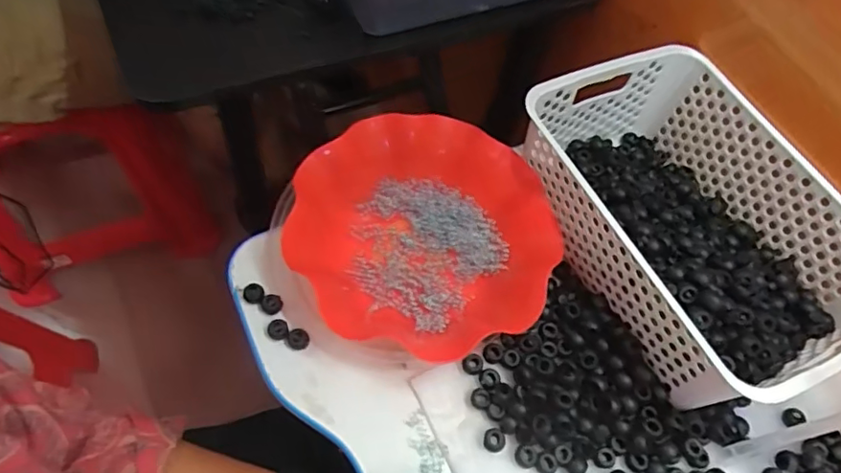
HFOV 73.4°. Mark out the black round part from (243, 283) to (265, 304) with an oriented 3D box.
[{"bbox_3d":[-0.145,0.049,0.489,0.017,0.005,0.017,3,61,-6],"label":"black round part"}]

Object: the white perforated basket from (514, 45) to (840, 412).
[{"bbox_3d":[0.241,-0.016,0.514,0.205,0.111,0.308,-24,67,-15],"label":"white perforated basket"}]

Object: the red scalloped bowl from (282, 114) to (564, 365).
[{"bbox_3d":[0.006,-0.010,0.500,0.208,0.070,0.200,3,61,-6],"label":"red scalloped bowl"}]

